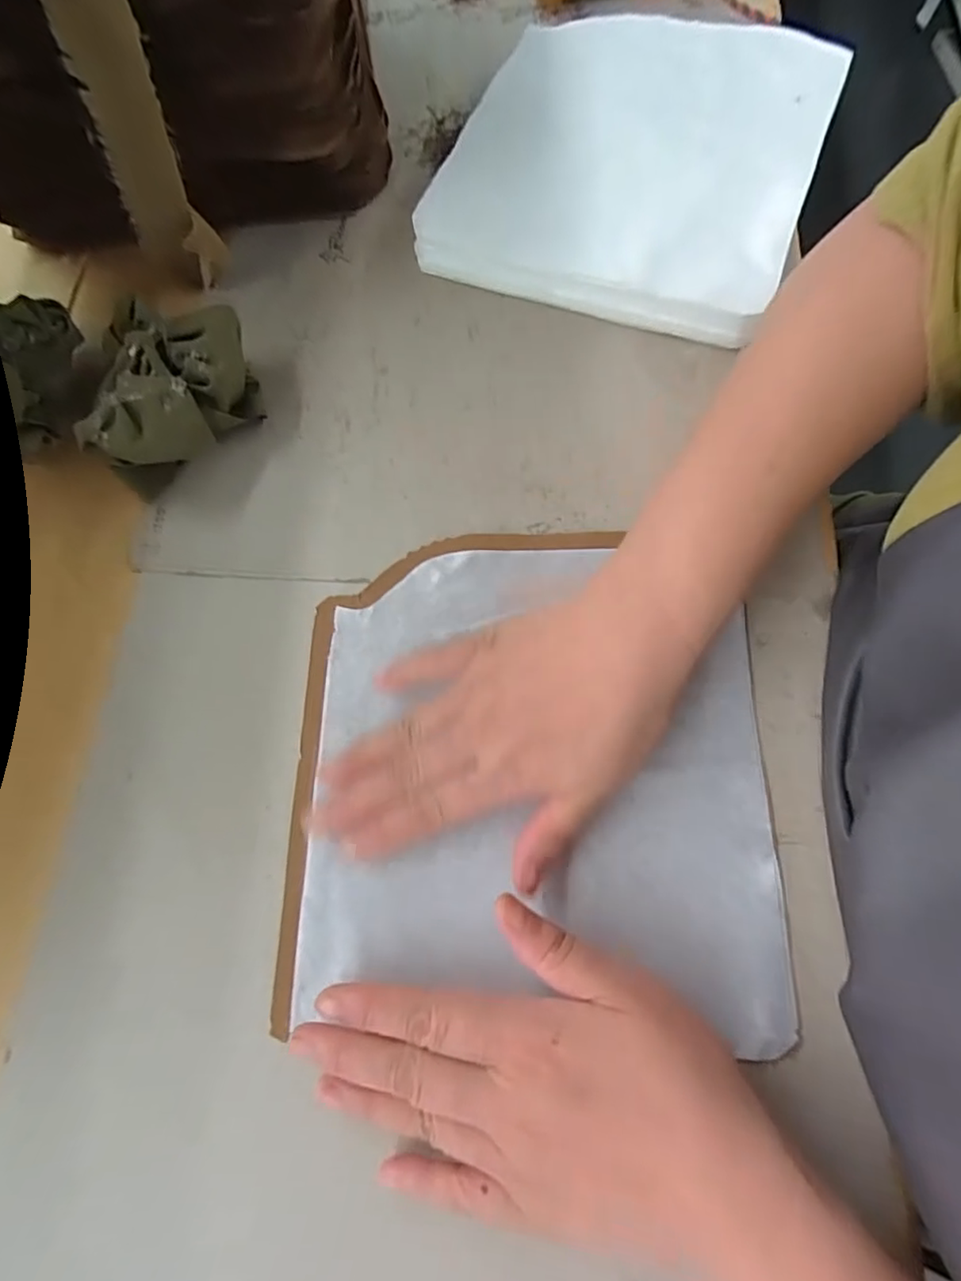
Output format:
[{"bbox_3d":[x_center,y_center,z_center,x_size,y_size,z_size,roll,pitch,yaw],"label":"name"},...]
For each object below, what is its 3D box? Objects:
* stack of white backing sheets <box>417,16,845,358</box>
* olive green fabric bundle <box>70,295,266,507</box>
[{"bbox_3d":[0.098,-0.301,0.364,0.202,0.032,0.223,21,75,8],"label":"stack of white backing sheets"},{"bbox_3d":[-0.166,-0.138,0.318,0.082,0.050,0.110,-9,73,-1],"label":"olive green fabric bundle"}]

